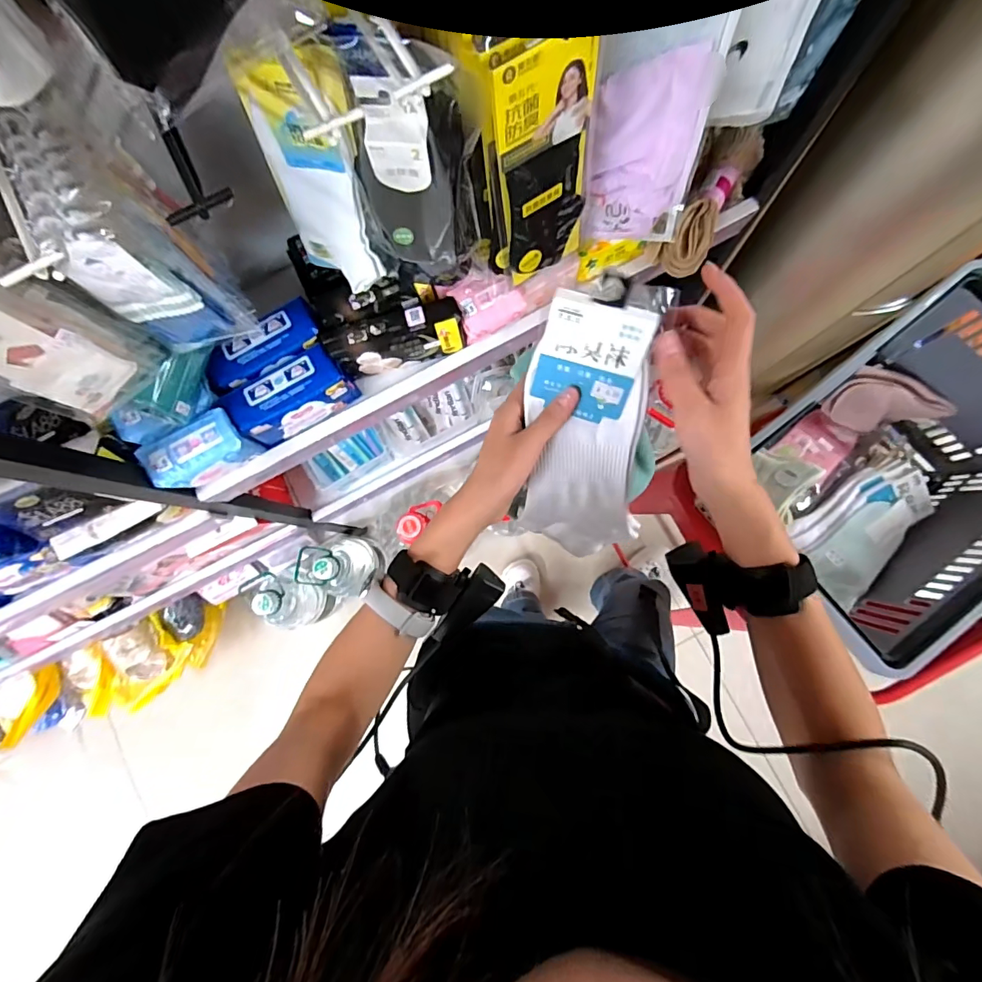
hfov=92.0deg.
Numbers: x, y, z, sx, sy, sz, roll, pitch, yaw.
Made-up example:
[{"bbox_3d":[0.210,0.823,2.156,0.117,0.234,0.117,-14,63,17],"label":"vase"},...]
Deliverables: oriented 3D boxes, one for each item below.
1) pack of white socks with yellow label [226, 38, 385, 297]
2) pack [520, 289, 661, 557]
[{"bbox_3d":[-0.165,-0.293,0.458,0.096,0.234,0.022,11,72,1],"label":"pack of white socks with yellow label"},{"bbox_3d":[0.072,-0.031,0.380,0.091,0.035,0.232,-2,125,2],"label":"pack"}]

